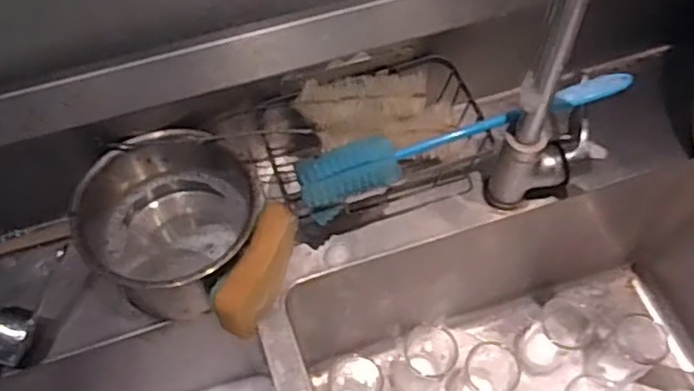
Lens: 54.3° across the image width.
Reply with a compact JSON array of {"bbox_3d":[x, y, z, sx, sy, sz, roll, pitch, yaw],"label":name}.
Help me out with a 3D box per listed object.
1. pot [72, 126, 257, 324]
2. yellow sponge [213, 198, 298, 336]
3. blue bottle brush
[{"bbox_3d":[-0.152,0.026,0.607,0.145,0.096,0.136,0,59,0],"label":"pot"},{"bbox_3d":[-0.075,0.065,0.592,0.034,0.053,0.110,20,61,11],"label":"yellow sponge"},{"bbox_3d":[0.100,-0.061,0.618,0.306,0.060,0.066,-18,61,-11],"label":"blue bottle brush"}]

